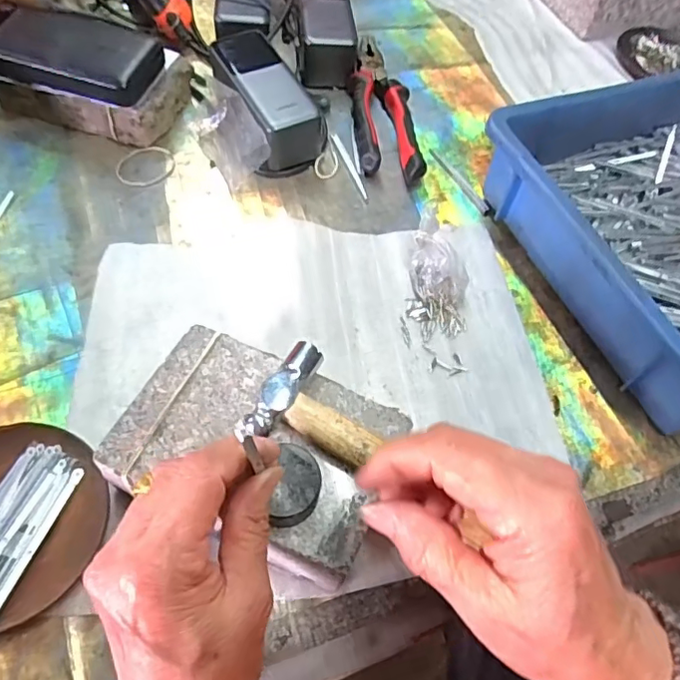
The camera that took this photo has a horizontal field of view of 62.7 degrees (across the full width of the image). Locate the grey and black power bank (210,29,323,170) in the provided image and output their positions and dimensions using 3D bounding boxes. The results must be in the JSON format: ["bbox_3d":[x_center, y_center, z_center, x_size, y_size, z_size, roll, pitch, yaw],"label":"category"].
[{"bbox_3d":[-0.074,-0.226,0.521,0.060,0.058,0.141,-23,65,-20],"label":"grey and black power bank"}]

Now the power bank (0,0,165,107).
[{"bbox_3d":[-0.234,-0.251,0.479,0.150,0.029,0.081,18,59,4],"label":"power bank"}]

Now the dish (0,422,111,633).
[{"bbox_3d":[-0.195,0.104,0.323,0.110,0.013,0.114,3,59,-5],"label":"dish"}]

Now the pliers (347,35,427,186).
[{"bbox_3d":[0.040,-0.238,0.557,0.057,0.026,0.216,0,59,-7],"label":"pliers"}]

